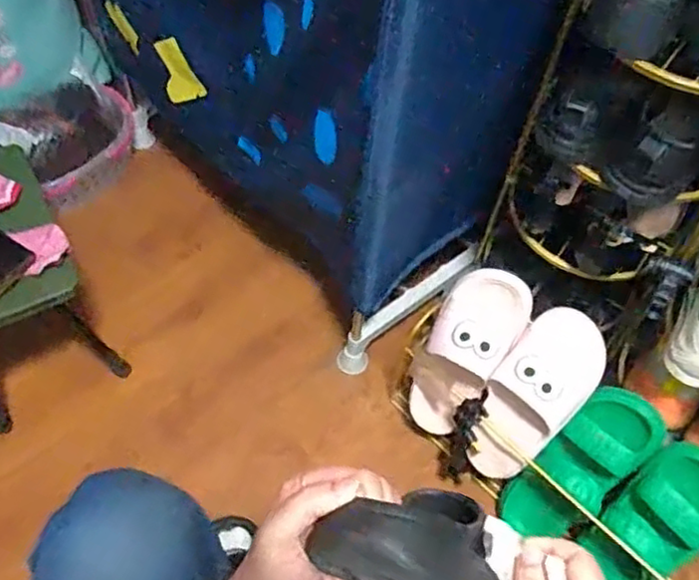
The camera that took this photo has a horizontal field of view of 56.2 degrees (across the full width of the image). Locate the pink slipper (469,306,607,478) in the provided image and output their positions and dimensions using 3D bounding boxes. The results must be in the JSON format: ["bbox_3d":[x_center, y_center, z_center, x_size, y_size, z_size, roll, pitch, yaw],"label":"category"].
[{"bbox_3d":[0.246,0.152,0.887,0.118,0.263,0.071,30,21,16],"label":"pink slipper"}]

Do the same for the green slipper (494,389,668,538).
[{"bbox_3d":[0.305,0.246,0.886,0.104,0.260,0.067,48,23,25],"label":"green slipper"}]

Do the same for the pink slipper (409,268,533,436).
[{"bbox_3d":[0.155,0.095,0.930,0.111,0.264,0.085,35,35,19],"label":"pink slipper"}]

